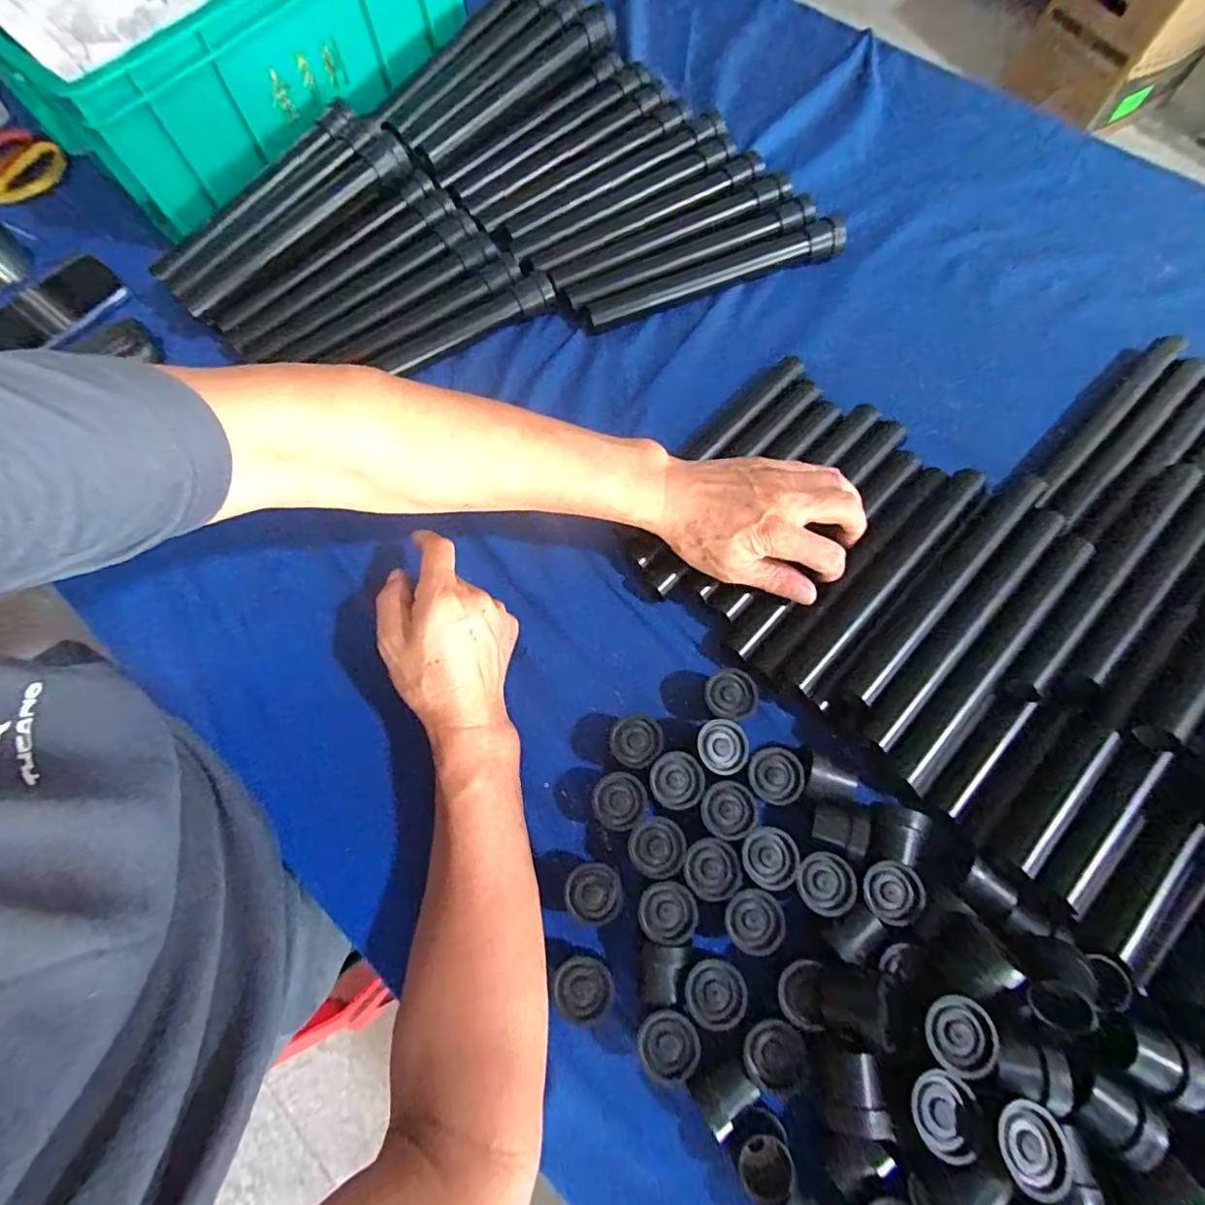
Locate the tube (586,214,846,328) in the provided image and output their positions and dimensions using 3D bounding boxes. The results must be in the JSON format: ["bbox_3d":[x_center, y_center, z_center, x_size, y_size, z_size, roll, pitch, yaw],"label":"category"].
[{"bbox_3d":[0.105,-0.305,0.524,0.244,0.024,0.024,-18,72,-4],"label":"tube"}]

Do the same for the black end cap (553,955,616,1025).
[{"bbox_3d":[-0.011,0.233,0.343,0.036,0.028,0.034,-1,72,2],"label":"black end cap"}]

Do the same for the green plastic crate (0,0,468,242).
[{"bbox_3d":[-0.378,-0.591,0.558,0.309,0.130,0.411,37,77,13],"label":"green plastic crate"}]

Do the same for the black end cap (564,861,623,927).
[{"bbox_3d":[-0.005,0.185,0.364,0.034,0.035,0.035,-1,72,2],"label":"black end cap"}]

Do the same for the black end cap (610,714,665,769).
[{"bbox_3d":[0.024,0.099,0.398,0.036,0.034,0.033,-1,72,2],"label":"black end cap"}]

